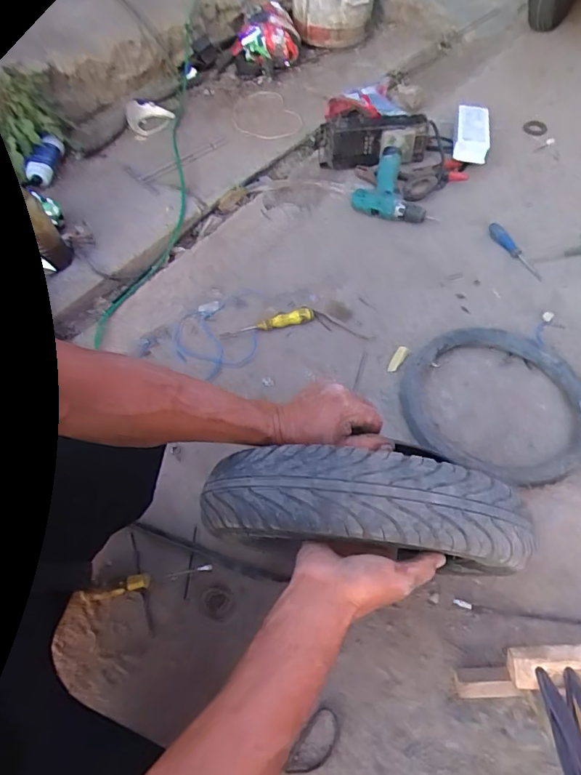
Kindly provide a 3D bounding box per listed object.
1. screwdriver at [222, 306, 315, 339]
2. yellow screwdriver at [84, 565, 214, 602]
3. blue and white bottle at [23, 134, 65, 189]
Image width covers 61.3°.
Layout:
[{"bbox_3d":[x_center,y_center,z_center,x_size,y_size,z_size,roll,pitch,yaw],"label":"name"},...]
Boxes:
[{"bbox_3d":[-0.046,-0.133,1.020,0.196,0.038,0.028,-14,57,-5],"label":"screwdriver"},{"bbox_3d":[-0.221,0.301,0.770,0.193,0.021,0.024,-14,57,-5],"label":"yellow screwdriver"},{"bbox_3d":[-0.692,-0.636,1.381,0.066,0.056,0.168,2,58,3],"label":"blue and white bottle"}]

